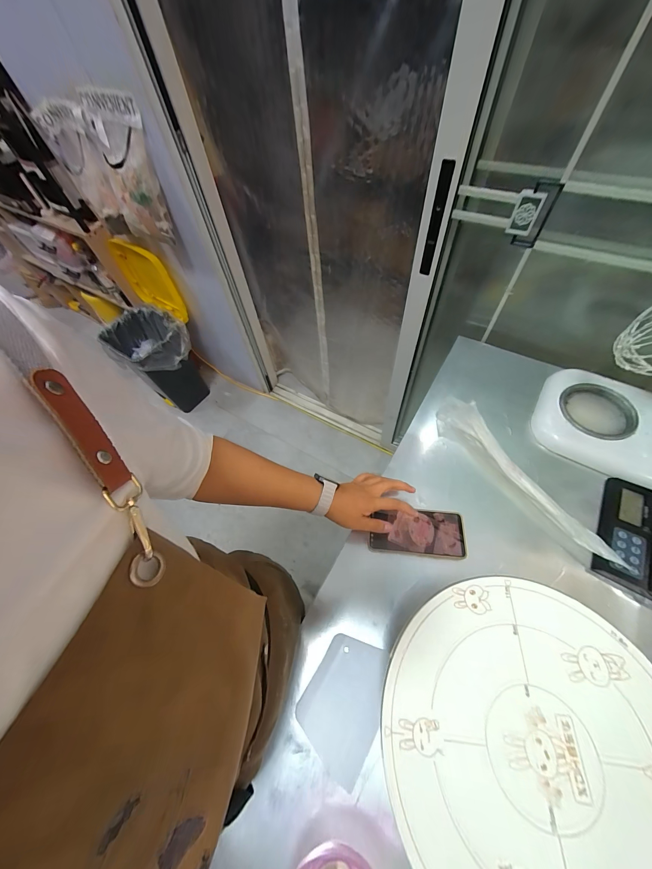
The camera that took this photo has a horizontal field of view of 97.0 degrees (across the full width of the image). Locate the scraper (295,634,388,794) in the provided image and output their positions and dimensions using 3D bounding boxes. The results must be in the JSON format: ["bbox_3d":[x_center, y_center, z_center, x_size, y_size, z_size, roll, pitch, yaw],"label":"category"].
[{"bbox_3d":[0.029,0.367,0.402,0.102,0.009,0.143,28,66,23],"label":"scraper"}]

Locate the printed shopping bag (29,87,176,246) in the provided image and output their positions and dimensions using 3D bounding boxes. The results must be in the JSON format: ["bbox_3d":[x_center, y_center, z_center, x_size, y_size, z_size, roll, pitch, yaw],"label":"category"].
[{"bbox_3d":[-0.778,-0.909,1.001,0.536,0.358,0.084,24,43,23],"label":"printed shopping bag"}]

